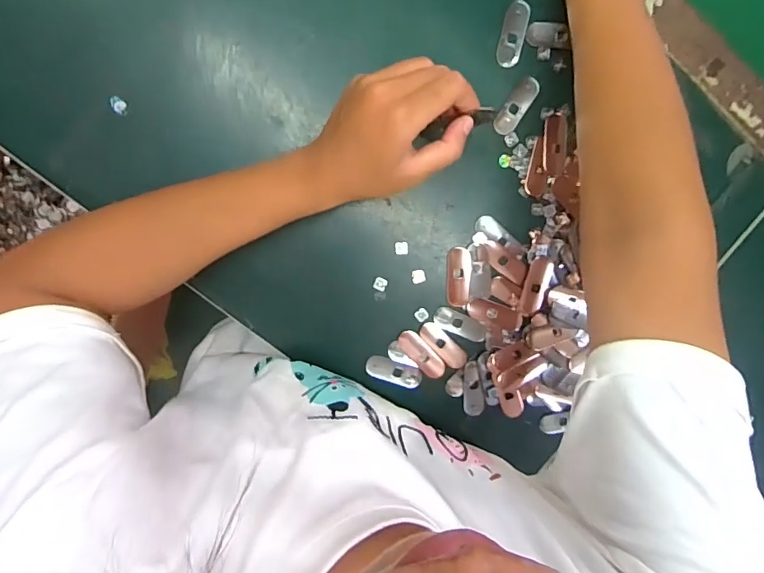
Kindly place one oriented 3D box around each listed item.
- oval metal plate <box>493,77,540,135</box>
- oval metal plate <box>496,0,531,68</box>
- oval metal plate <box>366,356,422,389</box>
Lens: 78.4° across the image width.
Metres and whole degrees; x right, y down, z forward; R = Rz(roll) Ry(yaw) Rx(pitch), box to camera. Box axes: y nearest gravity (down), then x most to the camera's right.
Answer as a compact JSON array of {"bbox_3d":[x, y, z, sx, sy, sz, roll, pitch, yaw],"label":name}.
[{"bbox_3d":[0.109,-0.147,0.382,0.018,0.004,0.049,34,96,-5],"label":"oval metal plate"},{"bbox_3d":[0.105,-0.201,0.372,0.019,0.004,0.049,12,96,-7],"label":"oval metal plate"},{"bbox_3d":[0.010,0.075,0.407,0.049,0.005,0.019,20,83,-7],"label":"oval metal plate"}]

